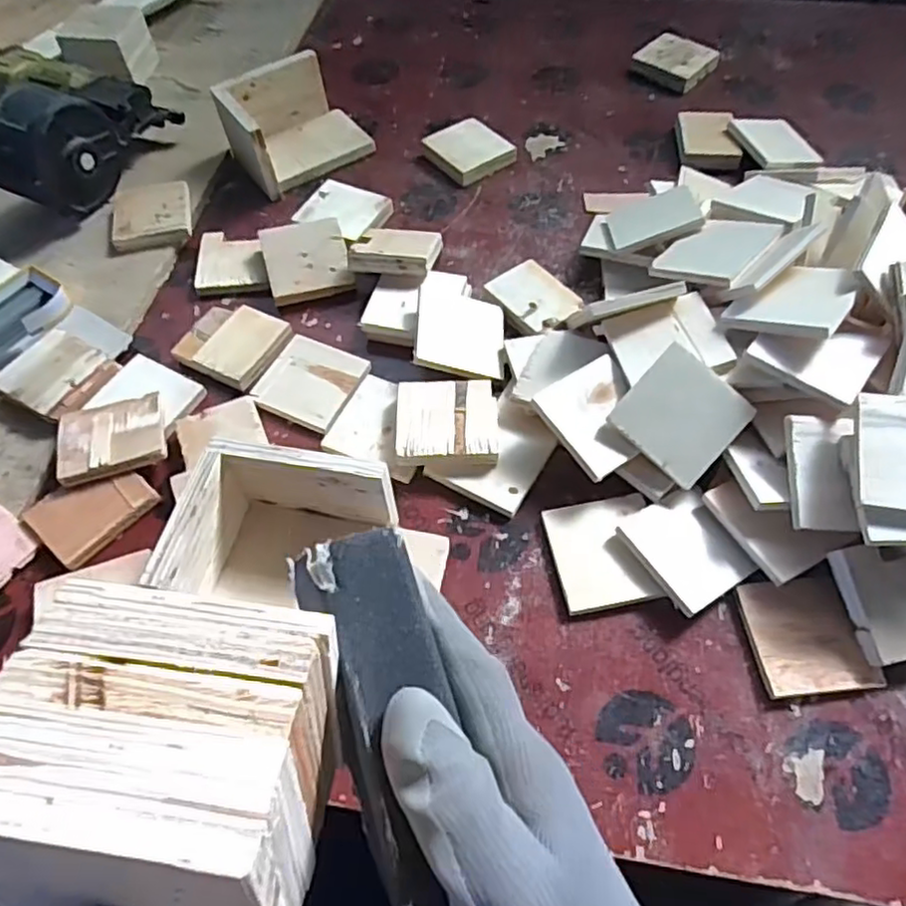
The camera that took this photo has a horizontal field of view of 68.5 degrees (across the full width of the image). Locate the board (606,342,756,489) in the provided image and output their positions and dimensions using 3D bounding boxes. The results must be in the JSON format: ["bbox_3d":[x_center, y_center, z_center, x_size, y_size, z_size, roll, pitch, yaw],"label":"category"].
[{"bbox_3d":[0.190,-0.030,0.555,0.089,0.013,0.086,42,95,3],"label":"board"}]

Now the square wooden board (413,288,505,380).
[{"bbox_3d":[0.008,-0.119,0.659,0.089,0.007,0.100,13,57,-15],"label":"square wooden board"}]

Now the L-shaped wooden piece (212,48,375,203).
[{"bbox_3d":[-0.203,-0.416,0.836,0.161,0.086,0.124,-36,64,-19],"label":"L-shaped wooden piece"}]

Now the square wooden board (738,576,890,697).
[{"bbox_3d":[0.270,0.139,0.508,0.081,0.008,0.085,-7,61,2],"label":"square wooden board"}]

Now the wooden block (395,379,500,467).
[{"bbox_3d":[-0.006,-0.029,0.602,0.089,0.012,0.087,-1,59,-3],"label":"wooden block"}]

